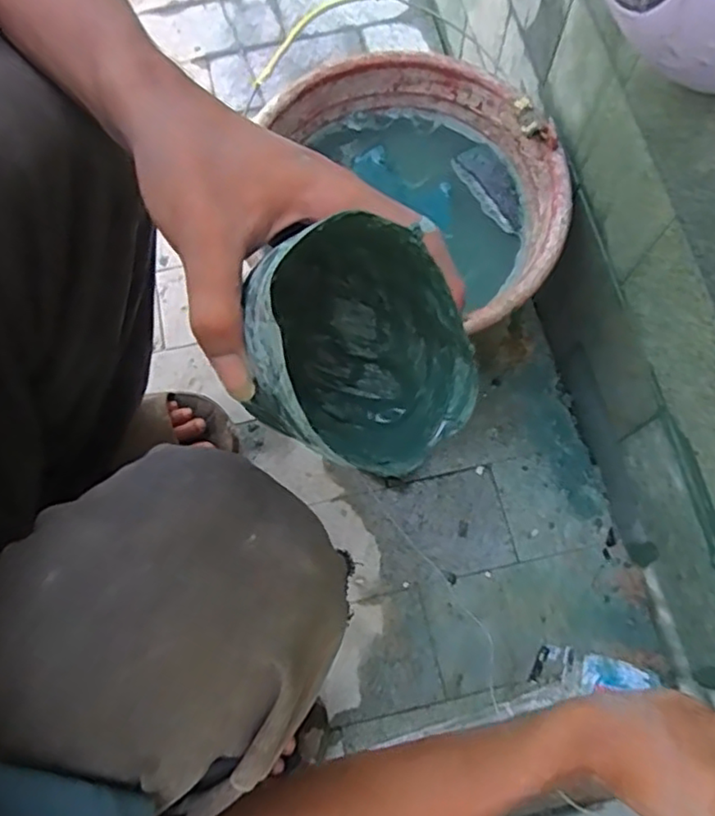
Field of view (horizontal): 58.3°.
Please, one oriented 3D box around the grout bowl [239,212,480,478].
[{"bbox_3d":[-0.006,-0.025,0.250,0.081,0.075,0.090,-38,119,-29],"label":"grout bowl"}]

